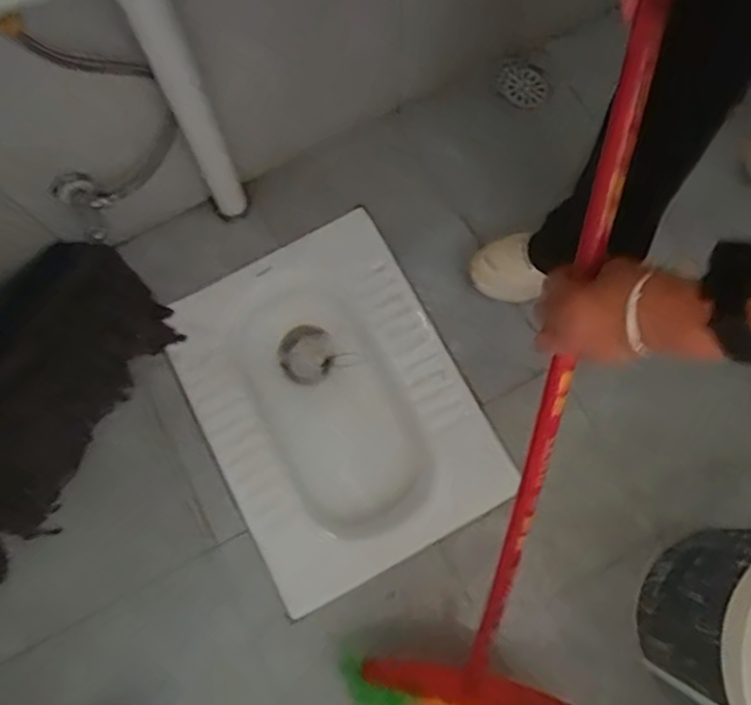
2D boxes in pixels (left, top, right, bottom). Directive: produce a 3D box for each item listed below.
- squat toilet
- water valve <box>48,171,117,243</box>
[{"bbox_3d":[-0.073,0.088,1.068,0.407,0.137,0.536,-28,78,-6],"label":"squat toilet"},{"bbox_3d":[-0.401,-0.208,0.889,0.065,0.071,0.095,-41,80,-9],"label":"water valve"}]

